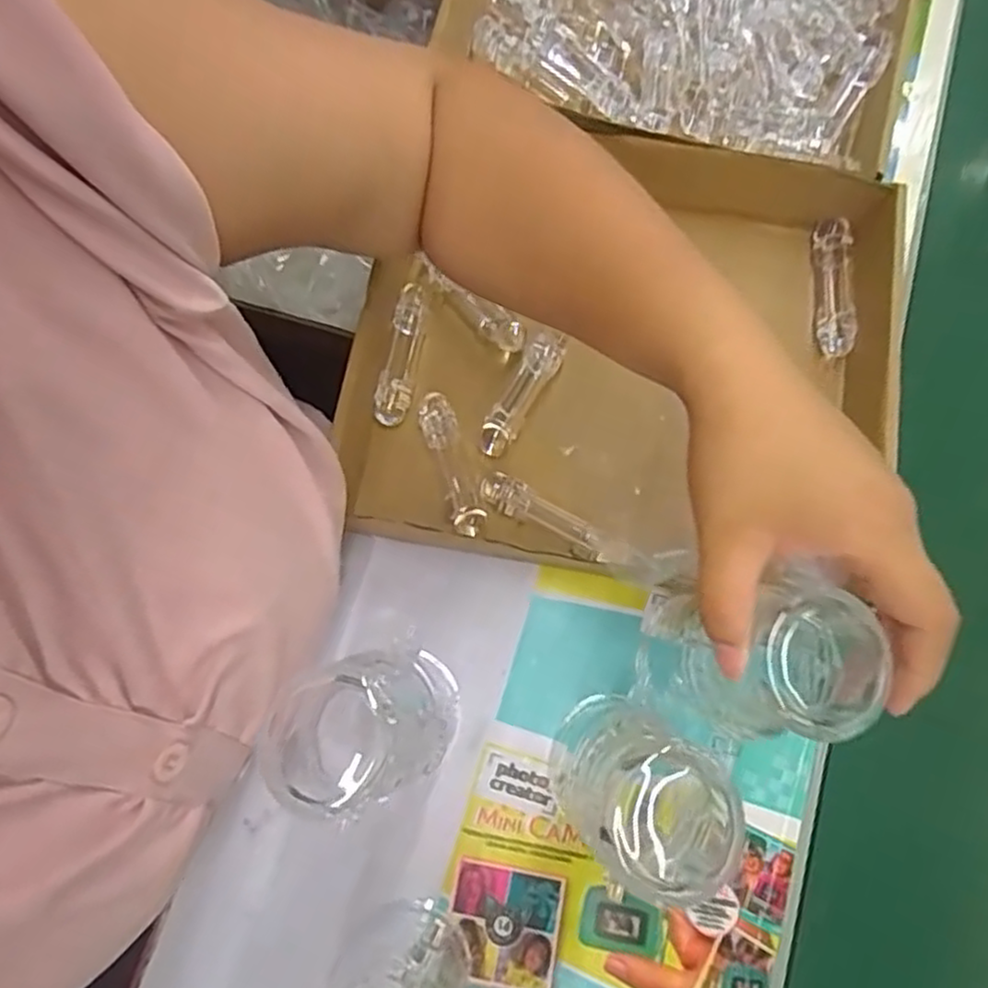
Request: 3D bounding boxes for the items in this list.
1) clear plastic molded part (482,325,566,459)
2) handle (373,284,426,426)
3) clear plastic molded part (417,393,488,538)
[{"bbox_3d":[0.017,-0.064,0.462,0.022,0.018,0.086,30,78,8],"label":"clear plastic molded part"},{"bbox_3d":[-0.060,-0.090,0.465,0.022,0.015,0.091,8,76,3],"label":"handle"},{"bbox_3d":[-0.026,-0.018,0.449,0.021,0.014,0.093,-19,77,-4],"label":"clear plastic molded part"}]

